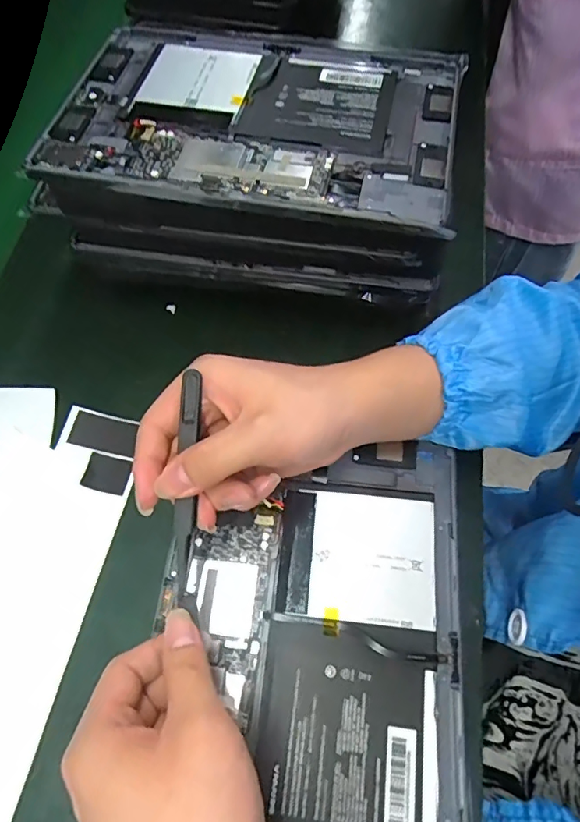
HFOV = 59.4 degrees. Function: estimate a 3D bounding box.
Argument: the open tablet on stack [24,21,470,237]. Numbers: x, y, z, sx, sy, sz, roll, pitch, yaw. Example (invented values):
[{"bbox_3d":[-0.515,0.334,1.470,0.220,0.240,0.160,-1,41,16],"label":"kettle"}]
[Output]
[{"bbox_3d":[-0.022,-0.200,0.340,0.264,0.016,0.177,11,66,7],"label":"open tablet on stack"}]

